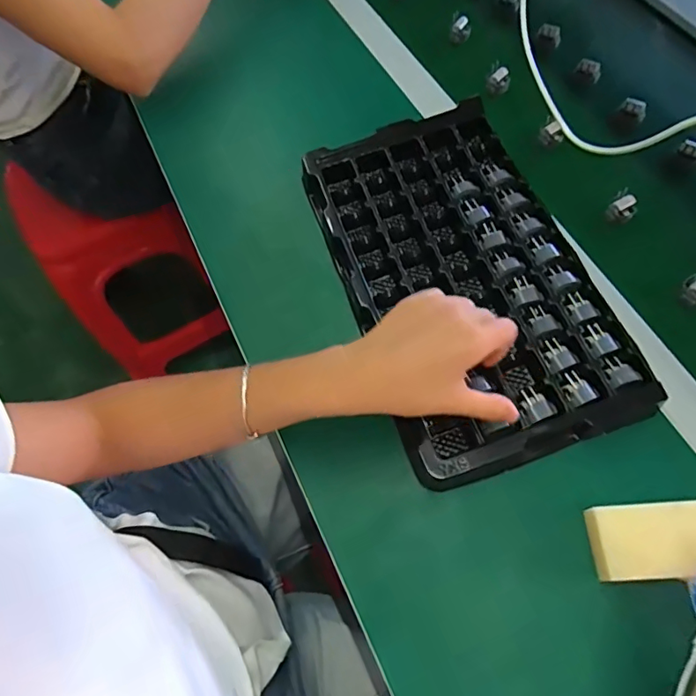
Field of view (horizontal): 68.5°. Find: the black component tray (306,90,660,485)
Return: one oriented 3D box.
[{"bbox_3d":[0.103,-0.070,0.481,0.204,0.035,0.355,-18,65,-5],"label":"black component tray"}]

